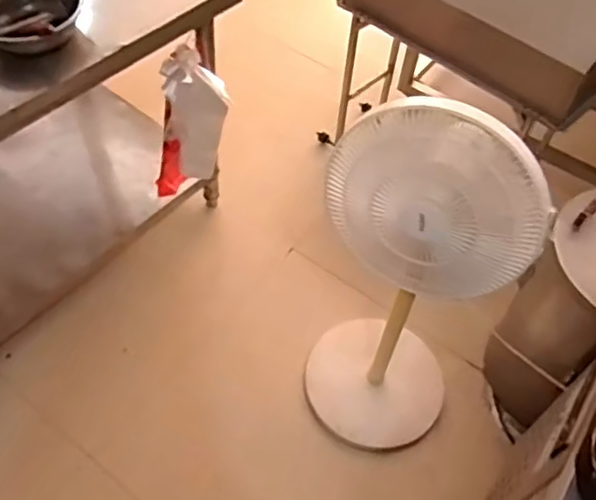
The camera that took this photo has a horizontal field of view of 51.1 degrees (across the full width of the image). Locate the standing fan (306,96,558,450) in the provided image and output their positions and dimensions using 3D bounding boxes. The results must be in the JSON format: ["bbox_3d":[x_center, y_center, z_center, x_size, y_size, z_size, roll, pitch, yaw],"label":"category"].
[{"bbox_3d":[0.206,0.096,1.213,0.324,0.866,0.269,39,59,22],"label":"standing fan"}]

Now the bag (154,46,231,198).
[{"bbox_3d":[-0.255,-0.294,1.482,0.177,0.357,0.095,-4,54,-8],"label":"bag"}]

